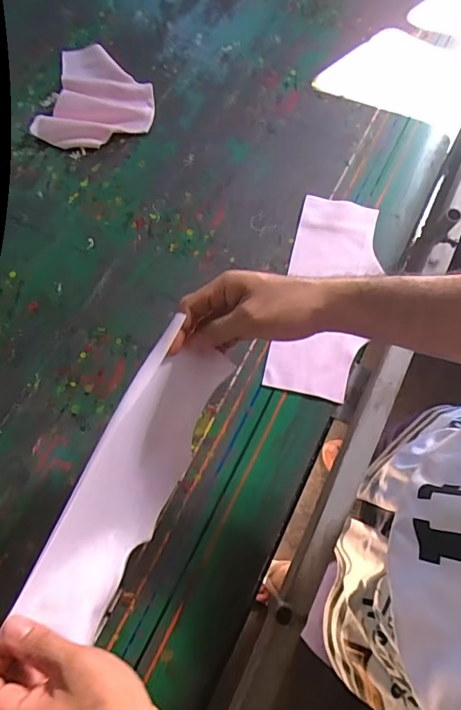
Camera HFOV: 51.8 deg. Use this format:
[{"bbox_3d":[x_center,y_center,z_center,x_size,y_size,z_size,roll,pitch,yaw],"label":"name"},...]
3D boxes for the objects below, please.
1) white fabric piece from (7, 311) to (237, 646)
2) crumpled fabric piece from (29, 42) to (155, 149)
[{"bbox_3d":[-0.081,0.097,0.430,0.069,0.088,0.240,24,70,6],"label":"white fabric piece"},{"bbox_3d":[-0.190,-0.382,0.703,0.159,0.017,0.177,13,71,3],"label":"crumpled fabric piece"}]

